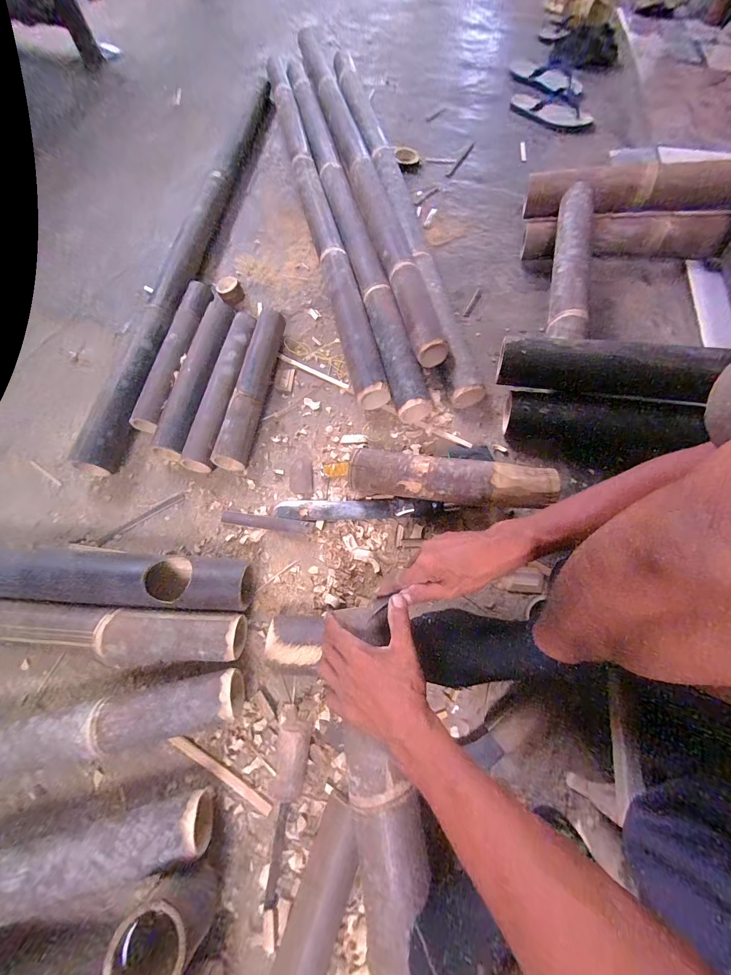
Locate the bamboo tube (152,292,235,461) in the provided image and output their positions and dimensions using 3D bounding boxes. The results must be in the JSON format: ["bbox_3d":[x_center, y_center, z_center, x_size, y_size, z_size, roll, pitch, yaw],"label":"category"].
[{"bbox_3d":[-0.340,-0.243,0.690,0.060,0.044,0.402,7,68,1],"label":"bamboo tube"}]

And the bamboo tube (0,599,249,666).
[{"bbox_3d":[-0.448,0.208,0.491,0.532,0.069,0.074,3,68,0],"label":"bamboo tube"}]

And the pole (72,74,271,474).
[{"bbox_3d":[-0.383,-0.610,0.812,0.073,0.072,1.261,9,68,3],"label":"pole"}]

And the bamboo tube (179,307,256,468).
[{"bbox_3d":[-0.280,-0.204,0.679,0.054,0.050,0.371,8,68,2],"label":"bamboo tube"}]

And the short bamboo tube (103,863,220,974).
[{"bbox_3d":[-0.214,0.474,0.370,0.073,0.097,0.071,0,68,-1],"label":"short bamboo tube"}]

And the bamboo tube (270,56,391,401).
[{"bbox_3d":[-0.123,-0.712,0.871,0.067,0.090,1.206,-13,71,-5],"label":"bamboo tube"}]

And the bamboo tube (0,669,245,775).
[{"bbox_3d":[-0.432,0.325,0.435,0.530,0.080,0.068,-9,68,-5],"label":"bamboo tube"}]

